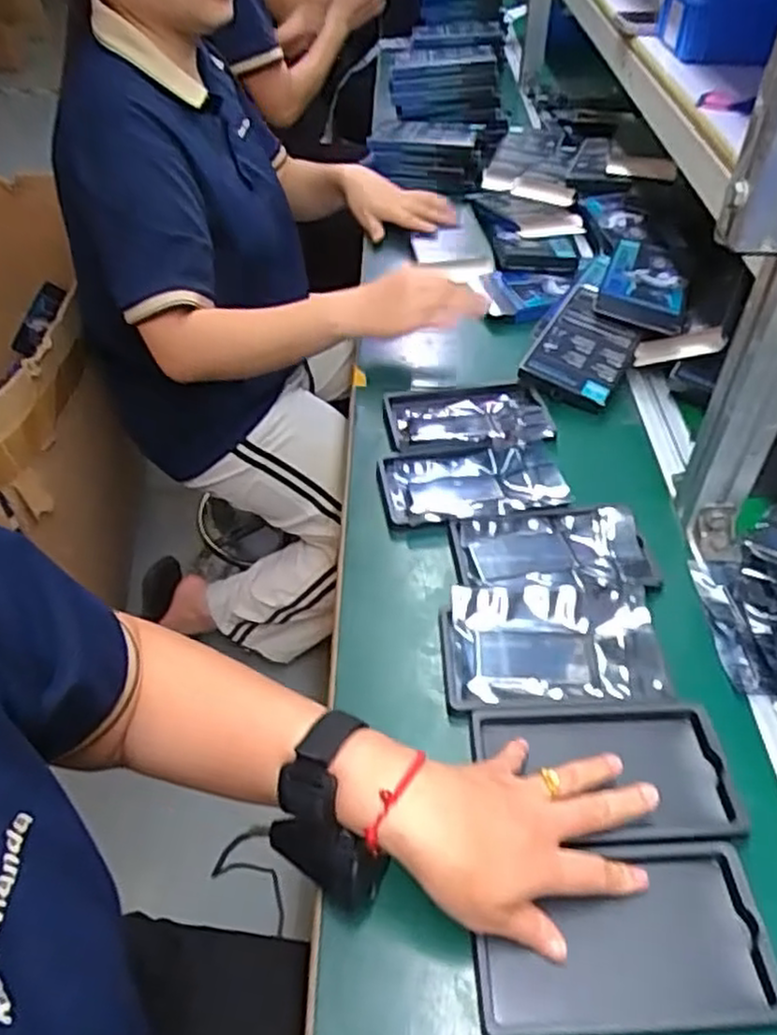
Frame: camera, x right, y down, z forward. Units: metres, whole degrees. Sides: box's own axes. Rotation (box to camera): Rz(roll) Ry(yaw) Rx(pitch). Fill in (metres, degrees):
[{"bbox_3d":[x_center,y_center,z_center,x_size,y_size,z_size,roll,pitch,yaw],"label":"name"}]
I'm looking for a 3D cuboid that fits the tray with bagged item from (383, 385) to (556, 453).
[{"bbox_3d":[0.079,-0.104,0.746,0.160,0.025,0.100,1,45,0],"label":"tray with bagged item"}]

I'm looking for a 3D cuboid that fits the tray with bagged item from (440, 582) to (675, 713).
[{"bbox_3d":[0.121,0.096,0.550,0.155,0.018,0.103,1,45,0],"label":"tray with bagged item"}]

